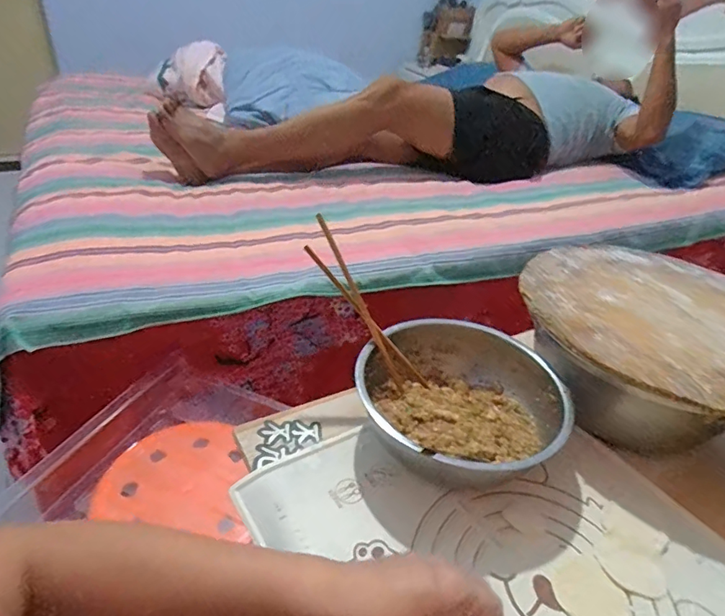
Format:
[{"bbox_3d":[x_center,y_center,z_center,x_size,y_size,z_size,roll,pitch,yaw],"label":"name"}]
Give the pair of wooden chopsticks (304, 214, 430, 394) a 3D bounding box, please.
[{"bbox_3d":[0.001,0.005,0.596,0.023,0.239,0.051,-23,15,39],"label":"pair of wooden chopsticks"}]

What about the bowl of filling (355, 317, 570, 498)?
[{"bbox_3d":[0.105,0.111,0.563,0.215,0.082,0.214,4,34,-3],"label":"bowl of filling"}]

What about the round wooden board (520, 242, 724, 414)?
[{"bbox_3d":[0.390,0.004,0.627,0.346,0.017,0.358,4,34,-3],"label":"round wooden board"}]

